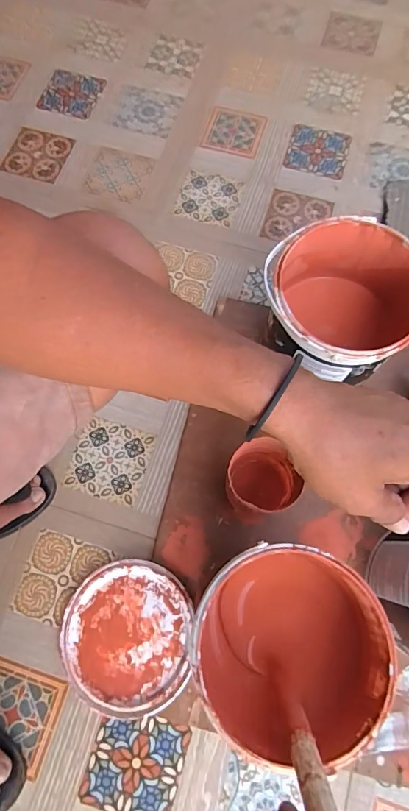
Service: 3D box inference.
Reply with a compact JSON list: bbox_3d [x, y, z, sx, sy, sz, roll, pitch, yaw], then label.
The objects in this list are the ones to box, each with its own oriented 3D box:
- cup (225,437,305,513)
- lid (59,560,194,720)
[{"bbox_3d":[0.071,0.095,0.547,0.082,0.125,0.077,0,72,0],"label":"cup"},{"bbox_3d":[-0.100,0.294,0.549,0.163,0.027,0.170,0,72,0],"label":"lid"}]

